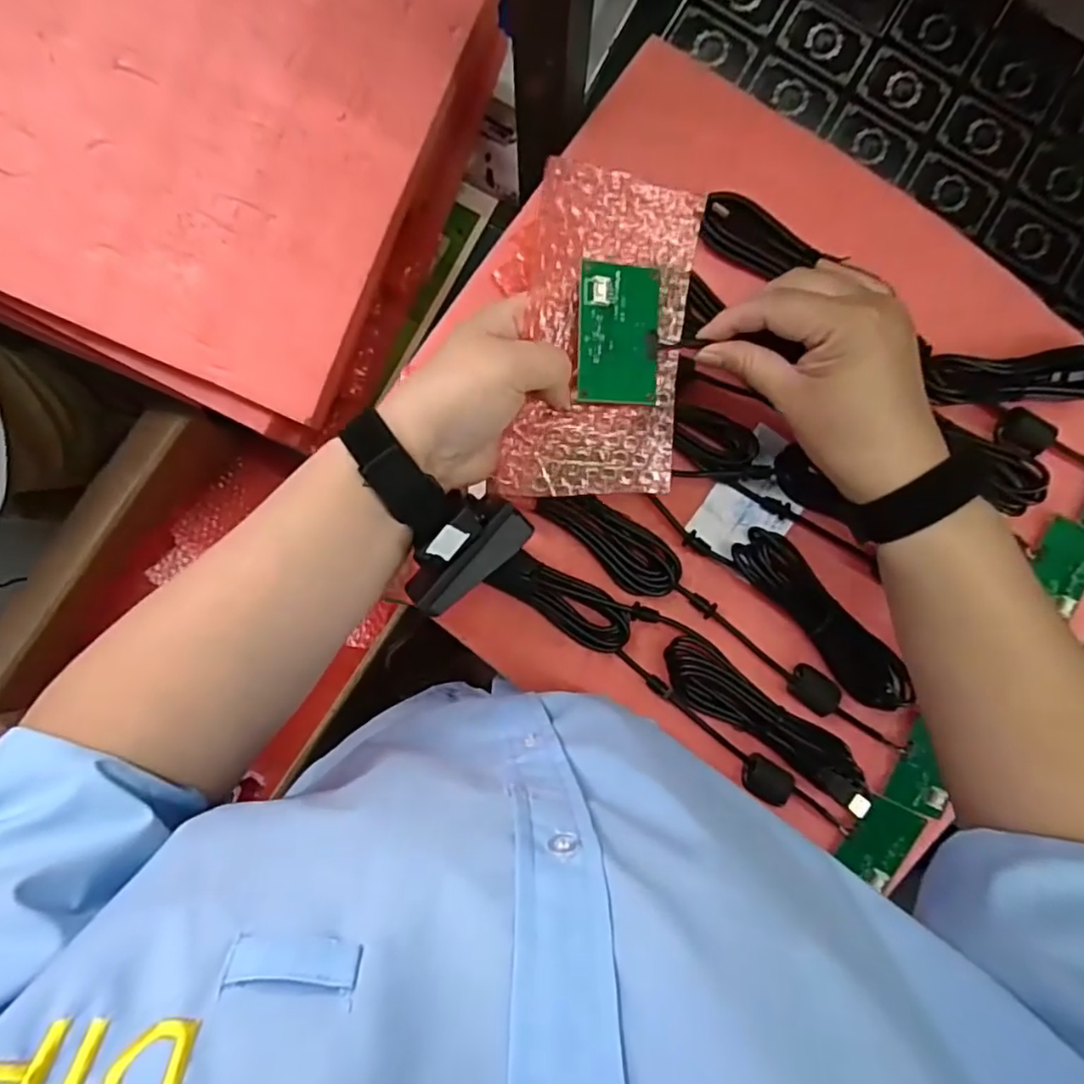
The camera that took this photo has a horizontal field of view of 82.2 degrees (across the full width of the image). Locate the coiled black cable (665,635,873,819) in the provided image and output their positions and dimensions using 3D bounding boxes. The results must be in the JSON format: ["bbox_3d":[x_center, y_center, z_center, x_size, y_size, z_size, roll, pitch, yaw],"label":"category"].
[{"bbox_3d":[0.155,0.126,0.421,0.168,0.020,0.041,37,88,1],"label":"coiled black cable"}]

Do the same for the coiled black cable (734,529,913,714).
[{"bbox_3d":[0.189,0.053,0.423,0.036,0.018,0.148,-41,88,-2],"label":"coiled black cable"}]

